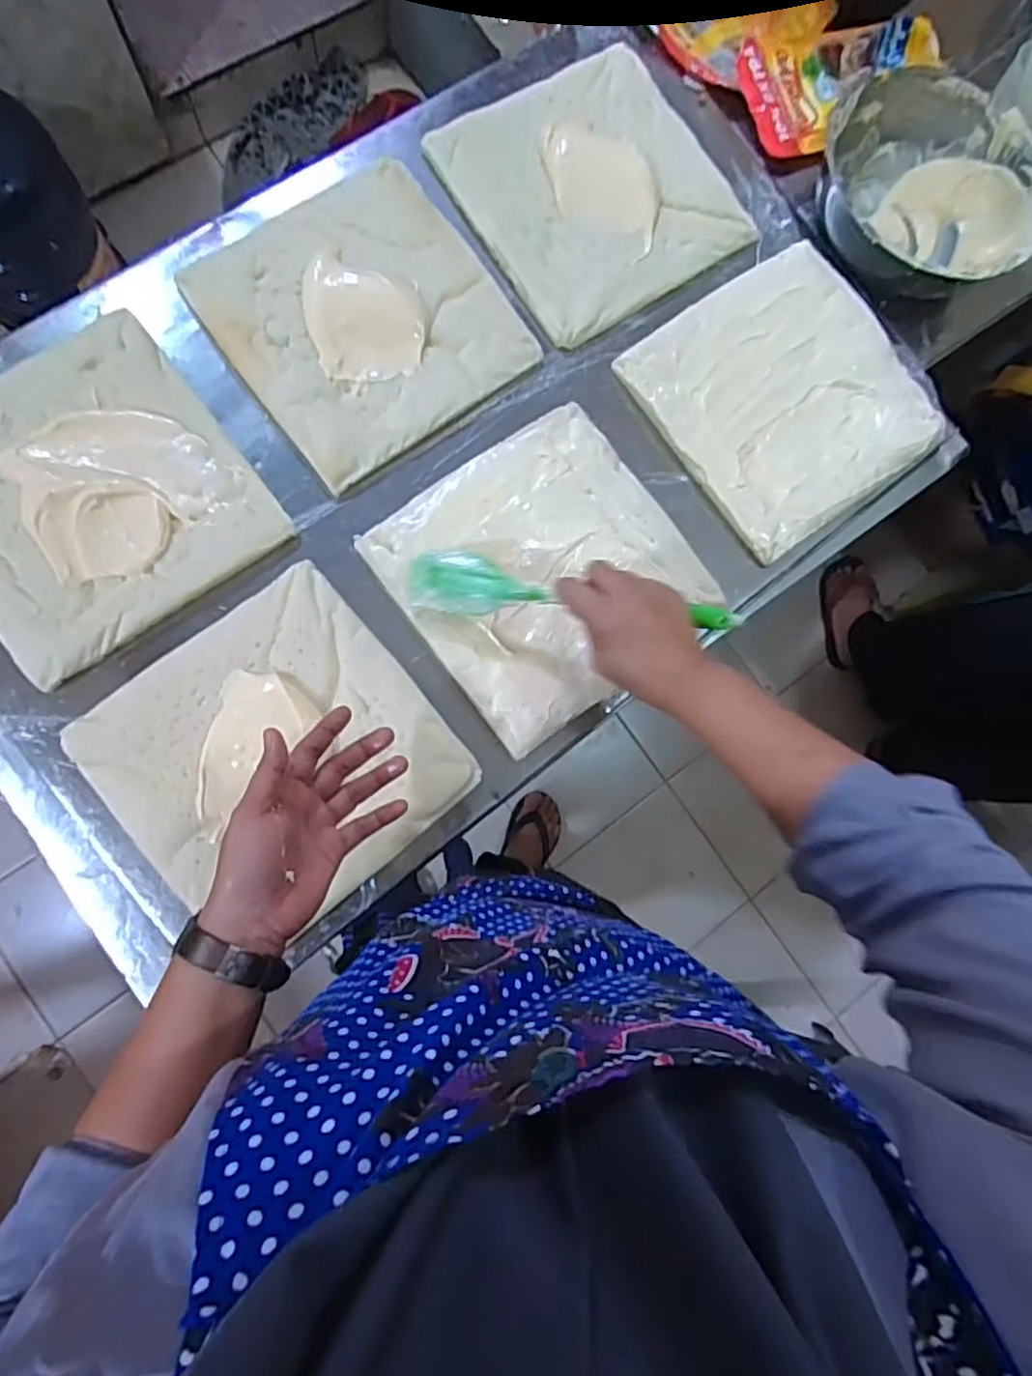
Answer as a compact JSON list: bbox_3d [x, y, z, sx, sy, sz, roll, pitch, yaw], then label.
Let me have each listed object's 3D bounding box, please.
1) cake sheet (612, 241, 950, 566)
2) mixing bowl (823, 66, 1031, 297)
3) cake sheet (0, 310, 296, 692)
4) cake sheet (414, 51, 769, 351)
[{"bbox_3d":[0.273,-0.293,0.677,0.253,0.021,0.252,-35,86,-6],"label":"cake sheet"},{"bbox_3d":[0.463,-0.564,0.782,0.260,0.096,0.254,0,83,-3],"label":"mixing bowl"},{"bbox_3d":[-0.375,-0.172,0.580,0.241,0.024,0.260,-38,86,-7],"label":"cake sheet"},{"bbox_3d":[0.079,-0.517,0.690,0.249,0.022,0.266,-32,85,-6],"label":"cake sheet"}]

